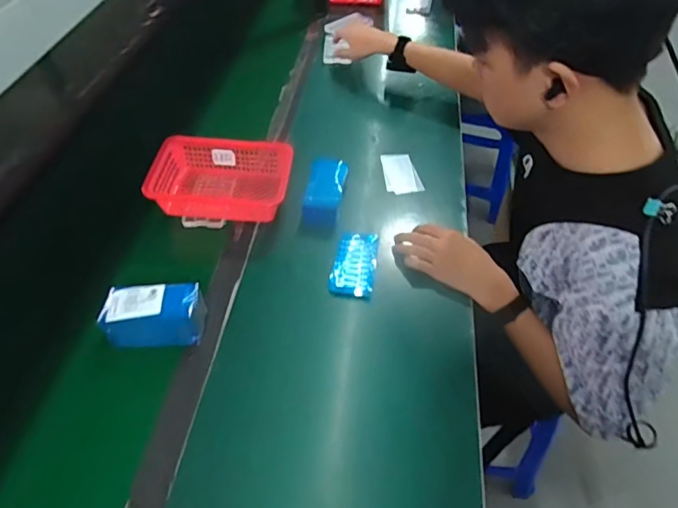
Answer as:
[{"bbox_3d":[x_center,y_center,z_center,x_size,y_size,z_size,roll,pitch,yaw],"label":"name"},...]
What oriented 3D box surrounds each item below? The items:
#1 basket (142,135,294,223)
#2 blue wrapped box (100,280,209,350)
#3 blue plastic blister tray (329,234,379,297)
[{"bbox_3d":[-0.190,-0.122,0.819,0.222,0.065,0.143,2,49,1],"label":"basket"},{"bbox_3d":[-0.239,0.082,0.639,0.123,0.055,0.066,-6,49,-5],"label":"blue wrapped box"},{"bbox_3d":[0.025,0.013,0.755,0.064,0.016,0.118,8,49,6],"label":"blue plastic blister tray"}]

